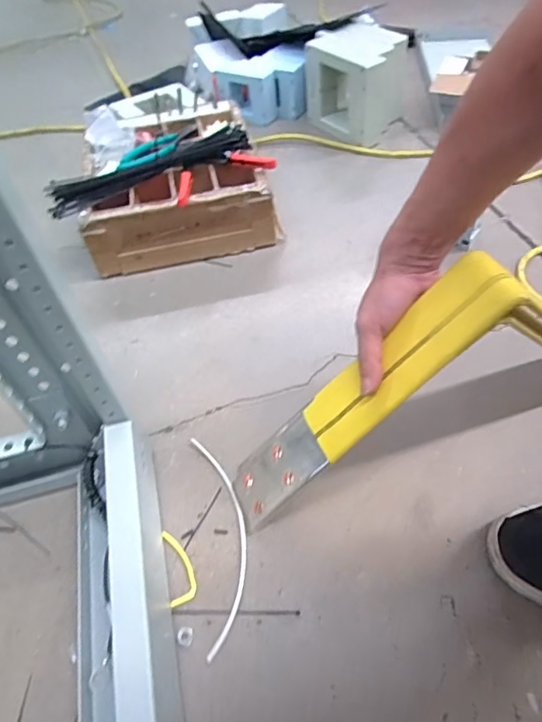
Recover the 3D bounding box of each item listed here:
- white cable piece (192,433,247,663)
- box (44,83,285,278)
[{"bbox_3d":[-0.049,0.170,0.502,0.047,0.005,0.220,-11,48,-3],"label":"white cable piece"},{"bbox_3d":[-0.188,-0.312,0.856,0.323,0.130,0.349,-16,49,-7],"label":"box"}]

